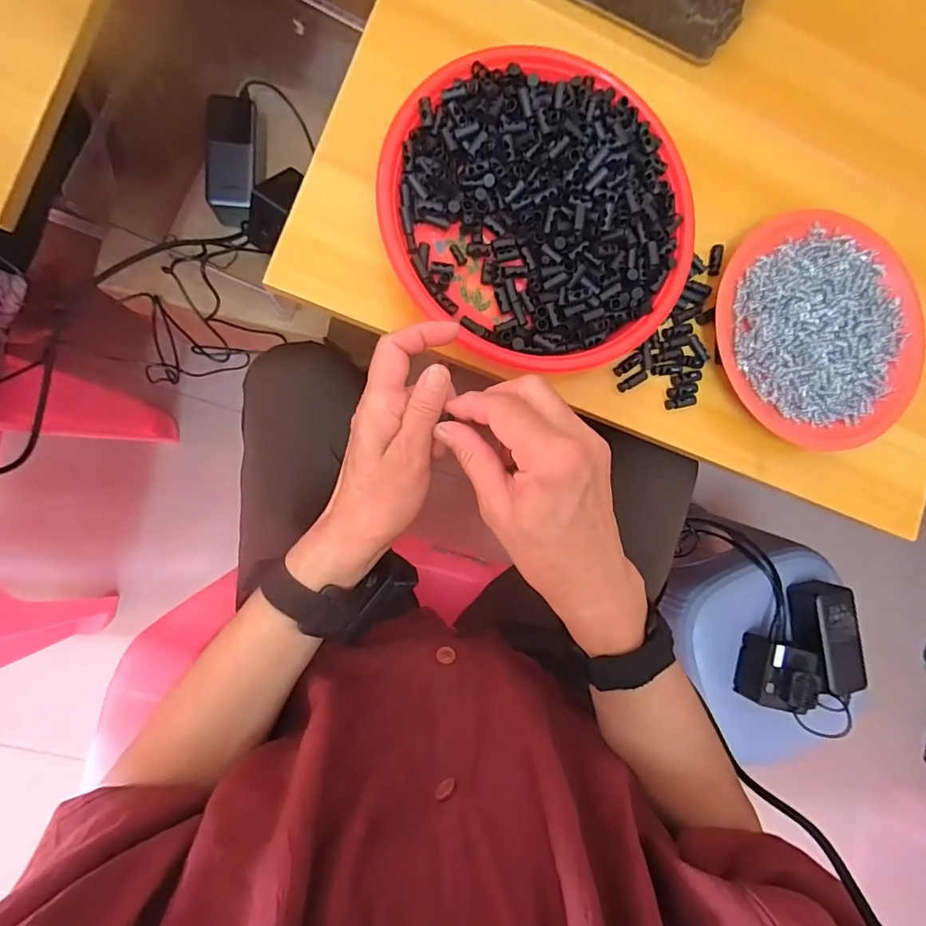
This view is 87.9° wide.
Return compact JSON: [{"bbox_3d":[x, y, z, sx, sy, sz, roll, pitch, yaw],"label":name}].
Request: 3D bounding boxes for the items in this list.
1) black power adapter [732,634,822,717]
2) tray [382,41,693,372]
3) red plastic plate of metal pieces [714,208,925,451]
[{"bbox_3d":[0.396,0.264,0.601,0.074,0.049,0.076,17,86,-8],"label":"black power adapter"},{"bbox_3d":[0.059,-0.188,0.359,0.230,0.032,0.224,-8,90,-9],"label":"tray"},{"bbox_3d":[0.295,-0.114,0.404,0.187,0.024,0.179,0,89,-9],"label":"red plastic plate of metal pieces"}]

